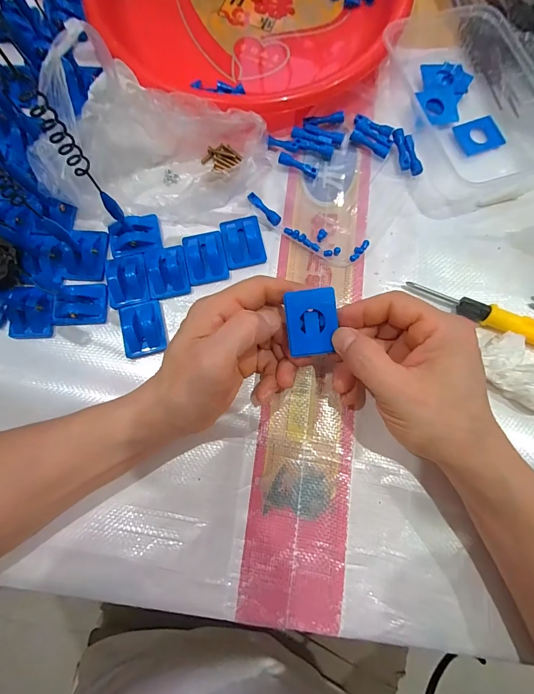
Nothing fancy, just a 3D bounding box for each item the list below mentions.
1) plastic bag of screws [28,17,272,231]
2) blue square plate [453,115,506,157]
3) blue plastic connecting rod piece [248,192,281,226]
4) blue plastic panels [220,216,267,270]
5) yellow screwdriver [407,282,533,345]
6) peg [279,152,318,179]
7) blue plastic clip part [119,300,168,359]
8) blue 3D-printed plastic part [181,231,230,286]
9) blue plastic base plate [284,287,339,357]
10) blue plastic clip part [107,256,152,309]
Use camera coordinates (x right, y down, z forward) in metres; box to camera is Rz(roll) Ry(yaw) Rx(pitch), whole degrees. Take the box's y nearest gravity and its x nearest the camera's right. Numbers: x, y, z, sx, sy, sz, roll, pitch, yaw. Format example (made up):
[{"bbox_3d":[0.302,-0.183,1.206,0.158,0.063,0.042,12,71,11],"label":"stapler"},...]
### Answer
[{"bbox_3d":[-0.093,-0.159,0.267,0.171,0.072,0.126,21,81,5],"label":"plastic bag of screws"},{"bbox_3d":[0.196,-0.195,0.306,0.040,0.004,0.033,-23,80,-3],"label":"blue square plate"},{"bbox_3d":[-0.002,-0.120,0.292,0.009,0.012,0.038,-38,81,-5],"label":"blue plastic connecting rod piece"},{"bbox_3d":[-0.021,-0.092,0.287,0.034,0.009,0.043,-13,80,-1],"label":"blue plastic panels"},{"bbox_3d":[0.182,-0.023,0.265,0.137,0.020,0.016,25,81,5],"label":"yellow screwdriver"},{"bbox_3d":[0.028,-0.163,0.299,0.036,0.011,0.009,22,81,5],"label":"peg"},{"bbox_3d":[-0.101,-0.015,0.271,0.034,0.011,0.042,-14,80,-2],"label":"blue plastic clip part"},{"bbox_3d":[-0.052,-0.078,0.283,0.034,0.012,0.043,-12,80,-1],"label":"blue 3D-printed plastic part"},{"bbox_3d":[0.030,-0.017,0.224,0.034,0.004,0.042,-7,92,1],"label":"blue plastic base plate"},{"bbox_3d":[-0.117,-0.057,0.278,0.035,0.011,0.043,-8,80,0],"label":"blue plastic clip part"}]

